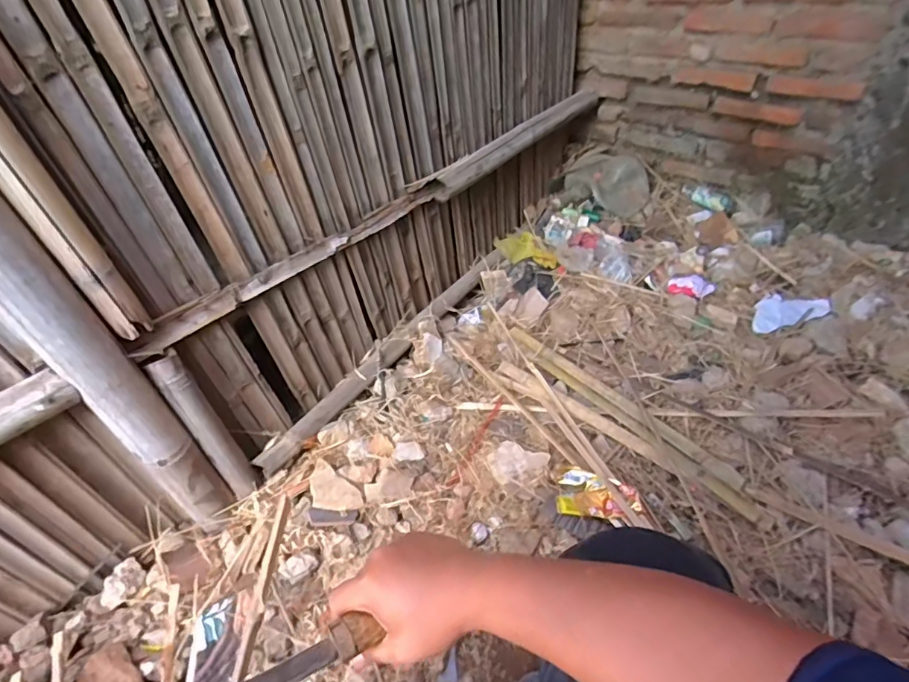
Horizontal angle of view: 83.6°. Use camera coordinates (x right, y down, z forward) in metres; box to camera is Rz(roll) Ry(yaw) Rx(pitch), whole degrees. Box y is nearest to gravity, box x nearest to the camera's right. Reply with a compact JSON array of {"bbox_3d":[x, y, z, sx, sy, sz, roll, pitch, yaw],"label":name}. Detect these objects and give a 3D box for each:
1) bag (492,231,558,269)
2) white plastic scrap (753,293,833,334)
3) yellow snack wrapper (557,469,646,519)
[{"bbox_3d":[0.204,-0.259,1.428,0.117,0.047,0.197,-23,48,-17],"label":"bag"},{"bbox_3d":[0.769,-0.075,1.177,0.185,0.020,0.096,-12,45,-6],"label":"white plastic scrap"},{"bbox_3d":[0.251,0.268,0.902,0.140,0.028,0.089,-4,45,2],"label":"yellow snack wrapper"}]

